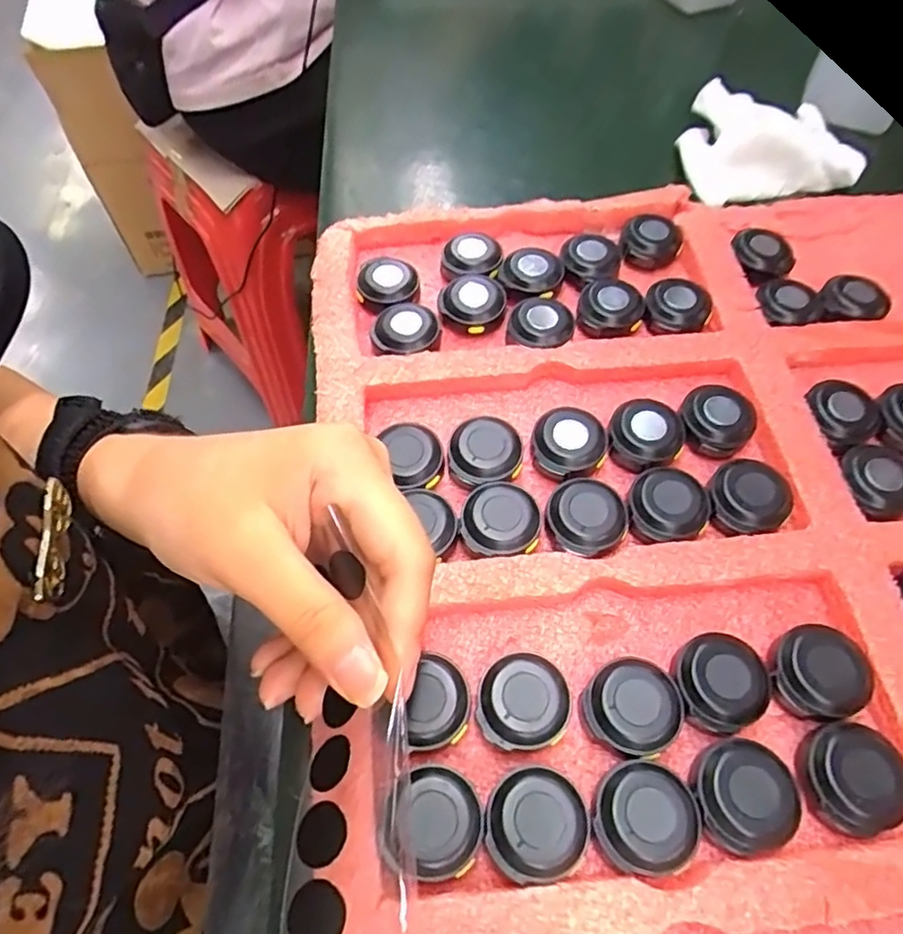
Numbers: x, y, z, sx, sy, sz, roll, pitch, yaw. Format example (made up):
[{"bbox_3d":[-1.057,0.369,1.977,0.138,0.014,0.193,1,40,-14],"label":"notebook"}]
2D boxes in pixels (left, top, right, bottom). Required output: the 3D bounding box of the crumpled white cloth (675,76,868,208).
[{"bbox_3d":[0.175,-0.183,0.368,0.081,0.032,0.100,-34,65,-17],"label":"crumpled white cloth"}]

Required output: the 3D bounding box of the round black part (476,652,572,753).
[{"bbox_3d":[0.023,0.075,0.204,0.028,0.012,0.027,-1,60,1],"label":"round black part"}]

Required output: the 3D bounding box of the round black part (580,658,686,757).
[{"bbox_3d":[0.057,0.075,0.200,0.030,0.008,0.027,-30,64,-15],"label":"round black part"}]

